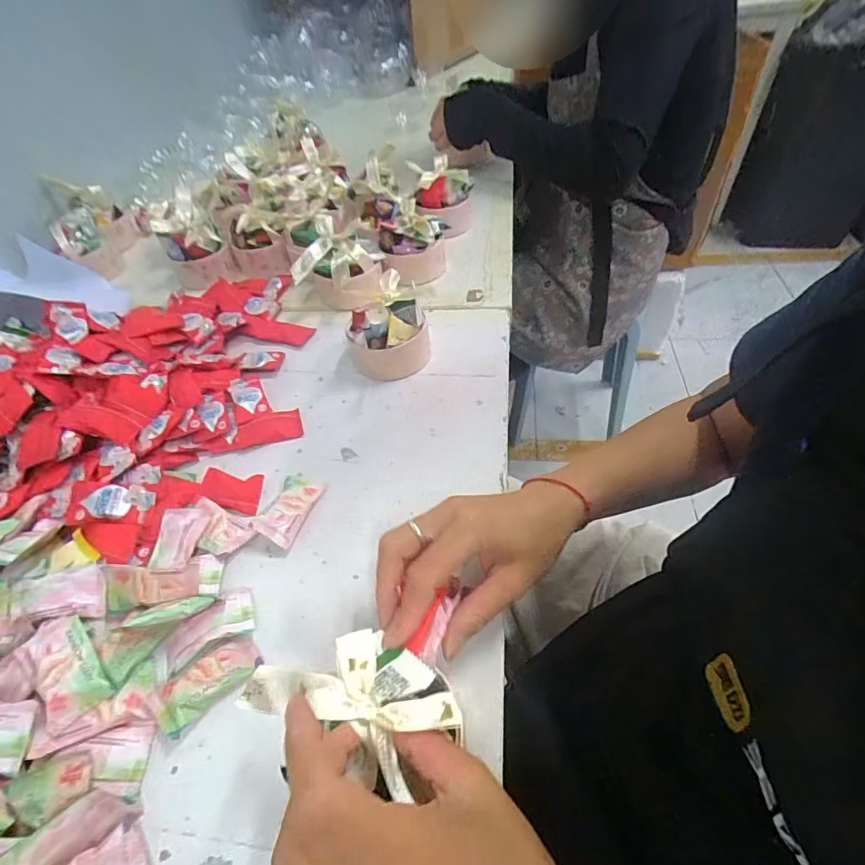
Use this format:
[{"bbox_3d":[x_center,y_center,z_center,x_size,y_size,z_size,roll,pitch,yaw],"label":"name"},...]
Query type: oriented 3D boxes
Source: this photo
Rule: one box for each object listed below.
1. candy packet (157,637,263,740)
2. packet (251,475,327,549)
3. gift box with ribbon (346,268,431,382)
[{"bbox_3d":[-0.144,0.157,0.295,0.063,0.009,0.033,-38,55,-23],"label":"candy packet"},{"bbox_3d":[-0.117,0.060,0.375,0.035,0.020,0.064,10,51,16],"label":"packet"},{"bbox_3d":[-0.042,-0.102,0.456,0.080,0.087,0.077,-23,51,-13],"label":"gift box with ribbon"}]

